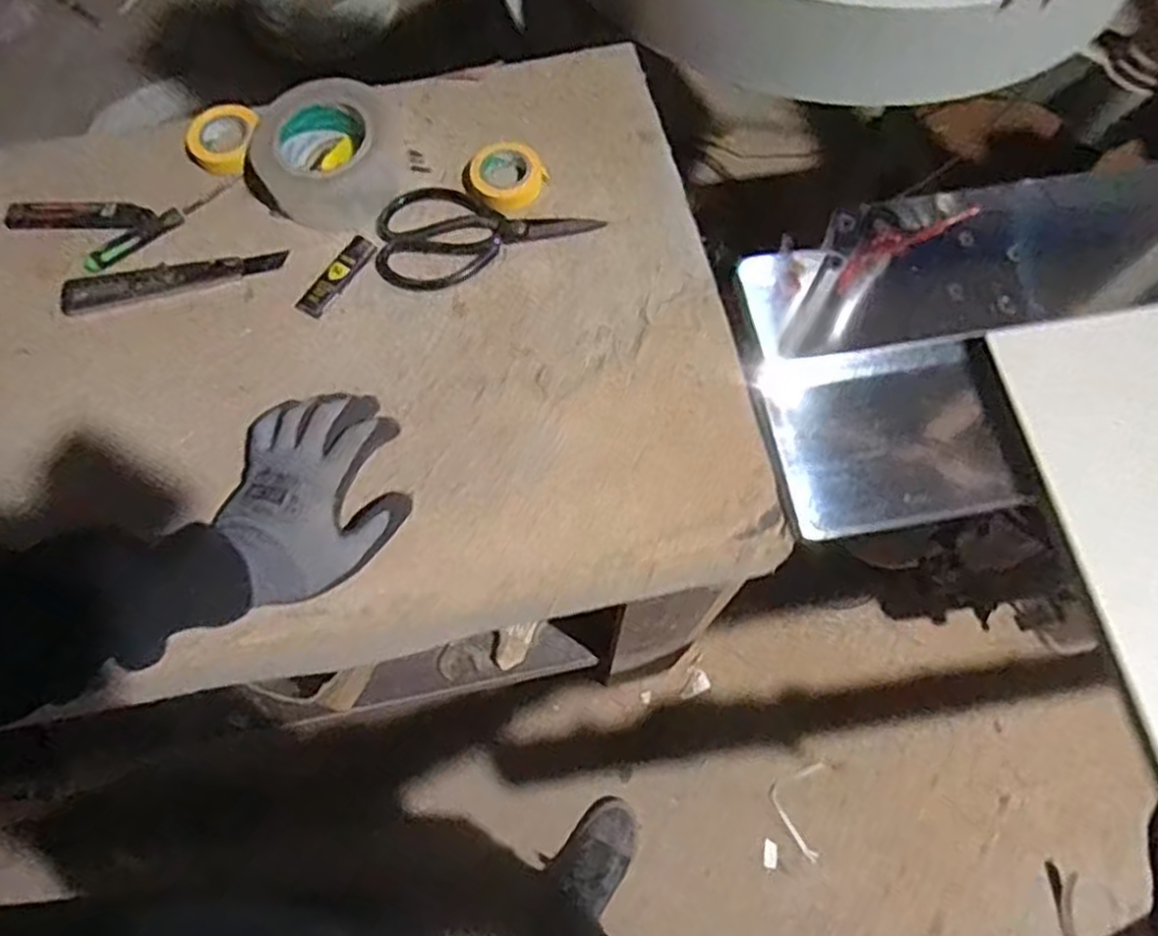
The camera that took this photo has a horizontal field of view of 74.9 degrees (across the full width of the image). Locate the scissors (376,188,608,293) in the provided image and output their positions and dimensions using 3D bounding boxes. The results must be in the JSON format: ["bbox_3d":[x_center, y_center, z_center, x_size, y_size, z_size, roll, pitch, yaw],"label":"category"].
[{"bbox_3d":[-0.080,-0.207,0.641,0.184,0.010,0.089,-18,71,-8],"label":"scissors"}]

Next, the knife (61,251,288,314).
[{"bbox_3d":[-0.334,-0.158,0.625,0.181,0.012,0.029,-15,71,-7],"label":"knife"}]

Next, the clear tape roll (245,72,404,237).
[{"bbox_3d":[-0.208,-0.262,0.636,0.114,0.050,0.107,0,70,-1],"label":"clear tape roll"}]

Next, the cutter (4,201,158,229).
[{"bbox_3d":[-0.430,-0.218,0.653,0.126,0.020,0.024,-1,72,-2],"label":"cutter"}]

